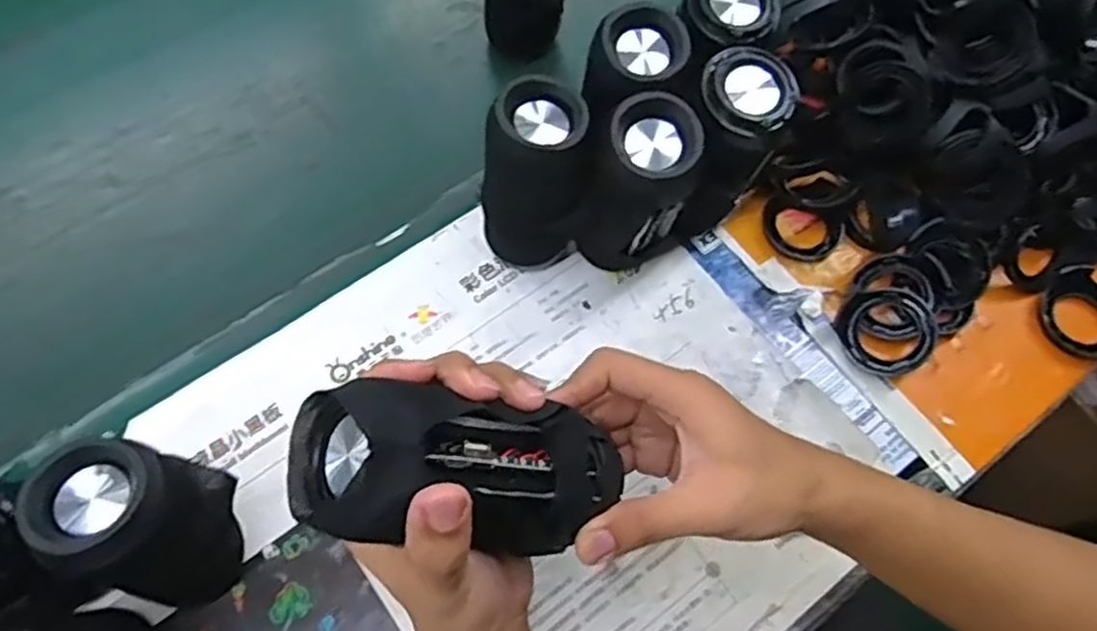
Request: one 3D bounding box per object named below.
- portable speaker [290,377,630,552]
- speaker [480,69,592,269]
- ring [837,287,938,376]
[{"bbox_3d":[-0.030,0.068,0.323,0.150,0.056,0.060,13,63,-27],"label":"portable speaker"},{"bbox_3d":[-0.009,-0.085,0.504,0.071,0.156,0.061,0,68,-2],"label":"speaker"},{"bbox_3d":[0.246,0.010,0.538,0.062,0.015,0.064,-1,87,24],"label":"ring"}]

